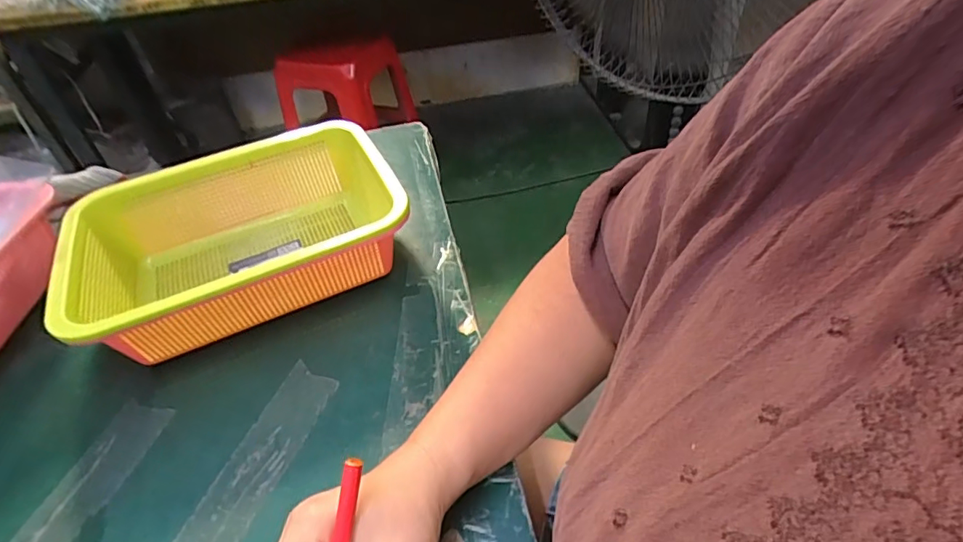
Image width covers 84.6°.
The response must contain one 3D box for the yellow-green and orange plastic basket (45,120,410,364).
[{"bbox_3d":[-0.206,-0.023,0.469,0.261,0.088,0.192,-23,46,-17],"label":"yellow-green and orange plastic basket"}]

